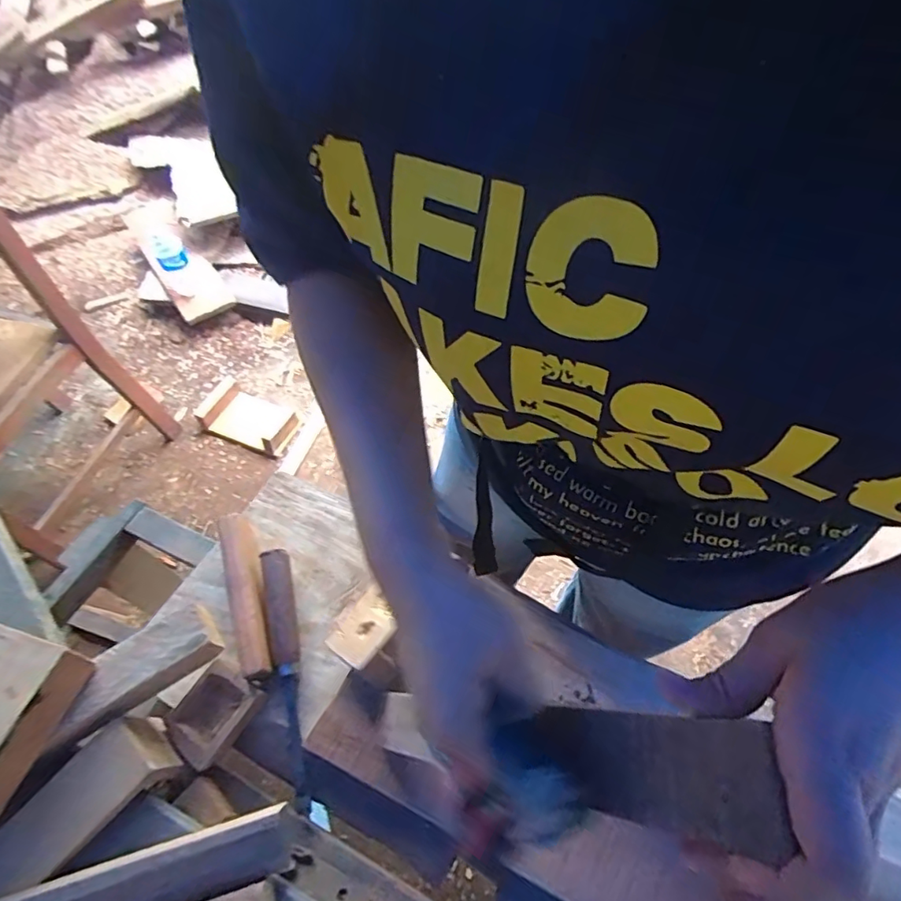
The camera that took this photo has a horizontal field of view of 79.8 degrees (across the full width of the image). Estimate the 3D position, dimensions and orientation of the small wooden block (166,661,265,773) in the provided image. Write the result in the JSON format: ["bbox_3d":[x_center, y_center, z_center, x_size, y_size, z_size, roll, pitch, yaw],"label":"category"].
[{"bbox_3d":[-0.239,0.264,0.541,0.067,0.016,0.083,27,63,18],"label":"small wooden block"}]

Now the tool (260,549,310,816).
[{"bbox_3d":[-0.166,0.223,0.554,0.028,0.038,0.247,-15,58,-7],"label":"tool"}]

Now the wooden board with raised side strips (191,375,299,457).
[{"bbox_3d":[-0.567,-0.097,1.517,0.299,0.046,0.177,20,61,15],"label":"wooden board with raised side strips"}]

